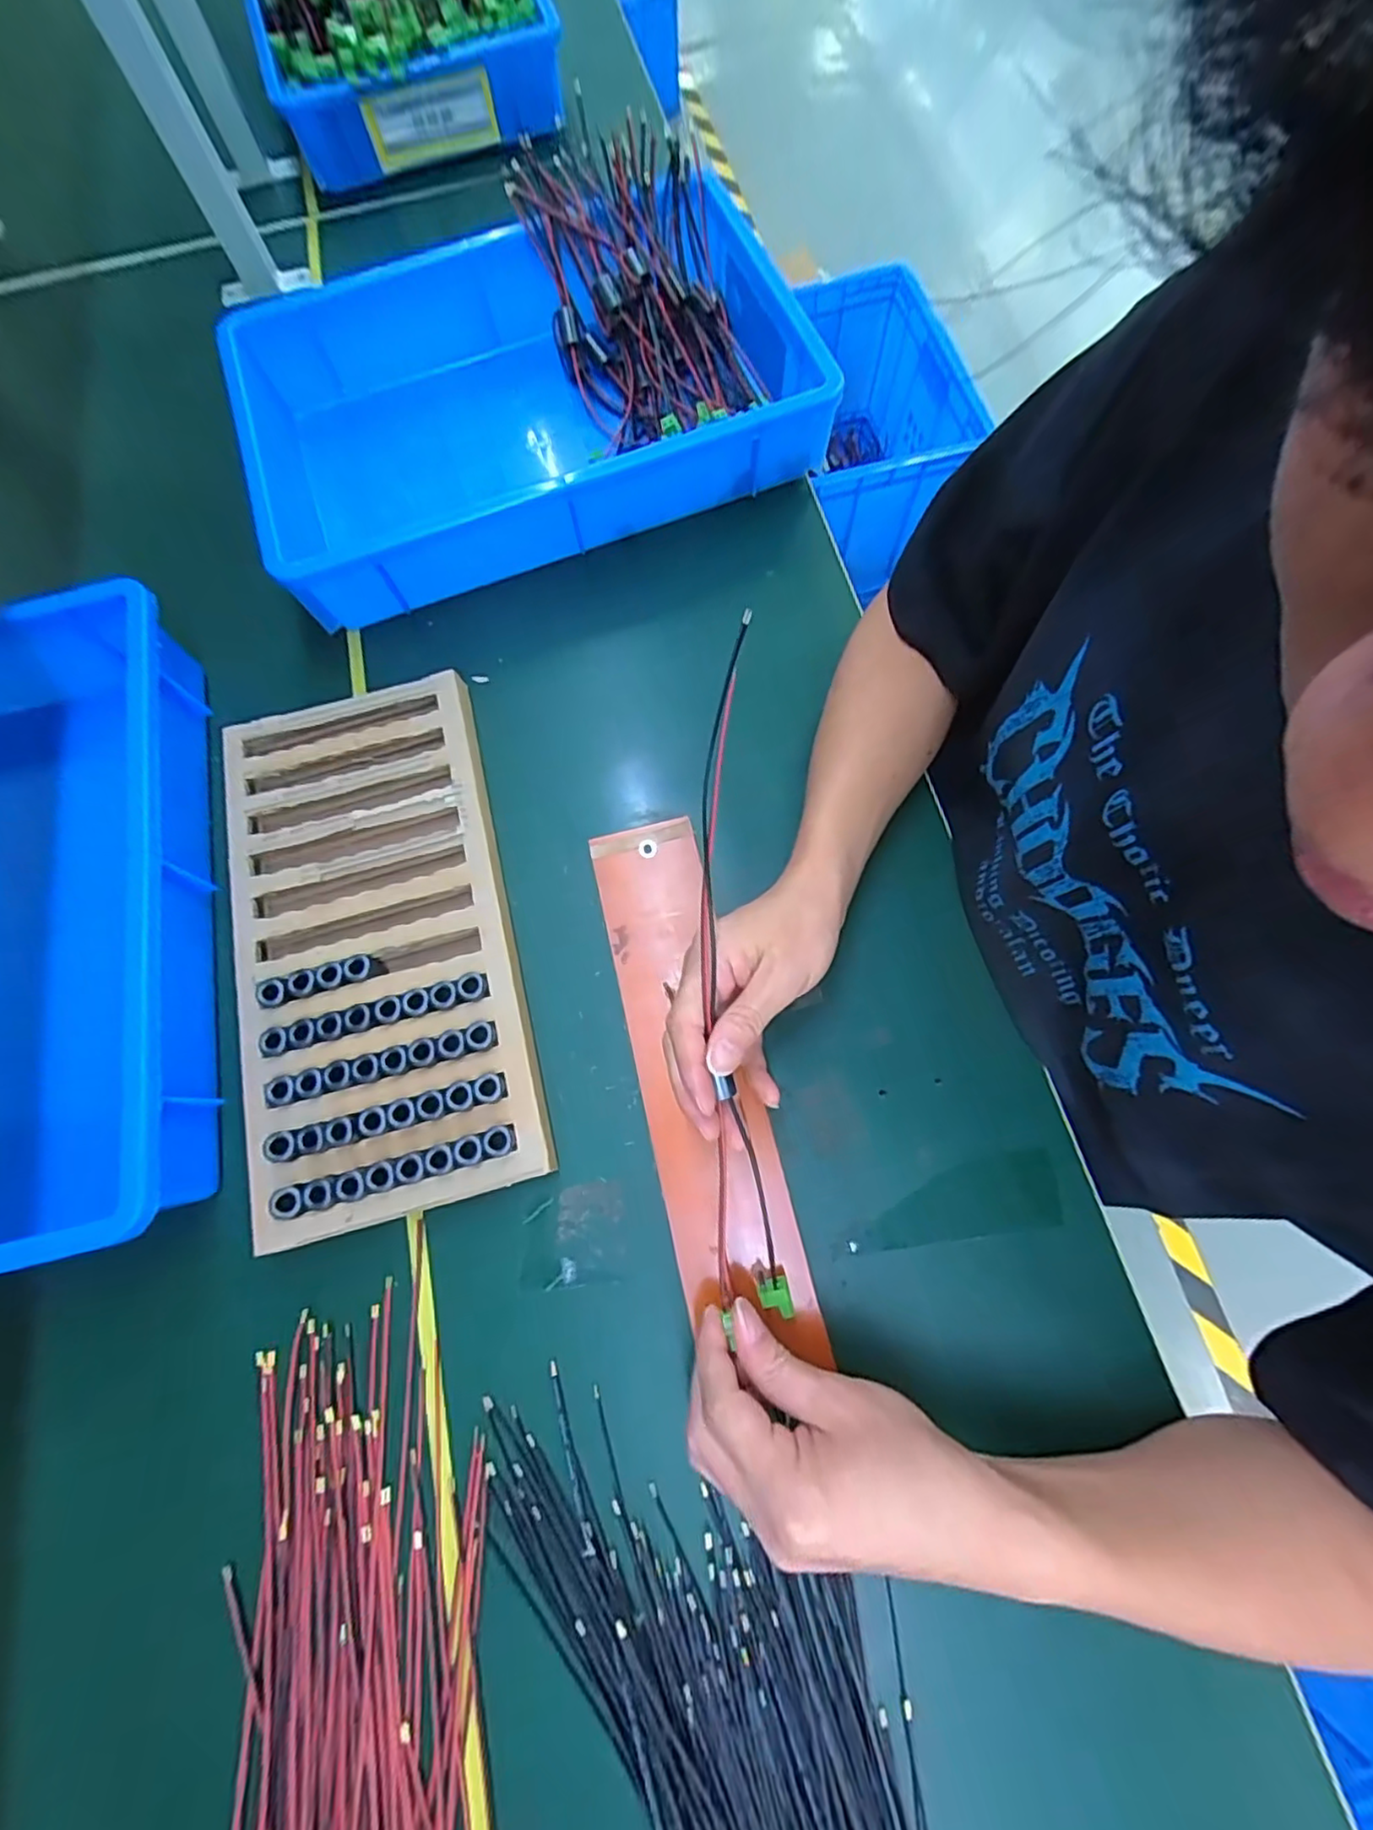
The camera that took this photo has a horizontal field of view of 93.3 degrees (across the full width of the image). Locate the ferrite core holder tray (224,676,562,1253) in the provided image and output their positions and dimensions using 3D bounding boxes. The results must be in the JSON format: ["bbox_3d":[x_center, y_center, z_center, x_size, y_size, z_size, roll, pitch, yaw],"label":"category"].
[{"bbox_3d":[-0.208,0.011,0.433,0.177,0.031,0.351,-14,73,-2],"label":"ferrite core holder tray"}]

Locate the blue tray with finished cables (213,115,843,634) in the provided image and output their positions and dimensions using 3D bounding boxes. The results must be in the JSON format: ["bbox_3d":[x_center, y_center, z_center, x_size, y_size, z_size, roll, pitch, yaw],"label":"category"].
[{"bbox_3d":[-0.118,-0.432,0.528,0.441,0.102,0.307,-21,73,-4],"label":"blue tray with finished cables"}]

